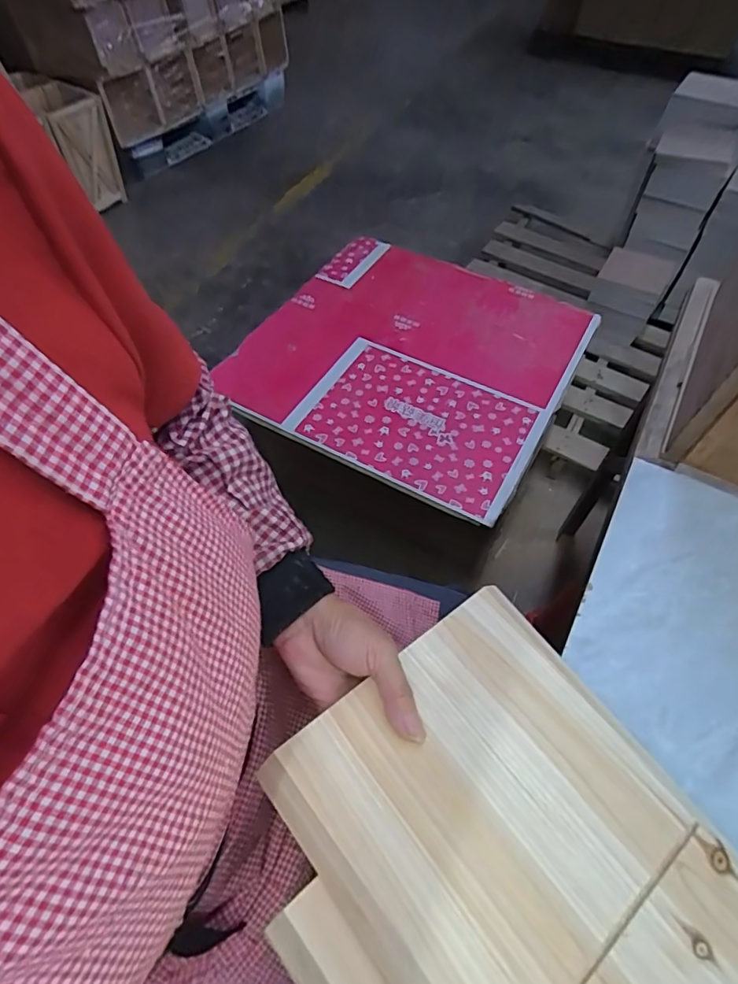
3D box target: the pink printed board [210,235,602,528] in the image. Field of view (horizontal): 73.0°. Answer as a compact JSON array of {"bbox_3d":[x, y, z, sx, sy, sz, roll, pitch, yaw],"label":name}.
[{"bbox_3d":[0.084,-0.289,1.022,0.610,0.031,0.616,26,60,16],"label":"pink printed board"}]

